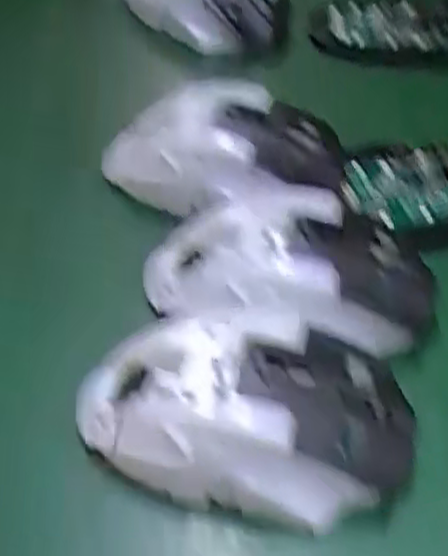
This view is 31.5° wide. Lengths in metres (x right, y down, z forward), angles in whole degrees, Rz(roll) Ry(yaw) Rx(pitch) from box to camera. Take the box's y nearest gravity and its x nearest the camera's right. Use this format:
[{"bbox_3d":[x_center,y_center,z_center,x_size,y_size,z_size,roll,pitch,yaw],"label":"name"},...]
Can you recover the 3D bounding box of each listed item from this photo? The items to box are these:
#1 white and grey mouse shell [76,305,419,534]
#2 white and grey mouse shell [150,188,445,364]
[{"bbox_3d":[0.003,0.046,0.266,0.118,0.040,0.070,9,50,9],"label":"white and grey mouse shell"},{"bbox_3d":[0.027,-0.001,0.310,0.114,0.037,0.063,6,49,7],"label":"white and grey mouse shell"}]

